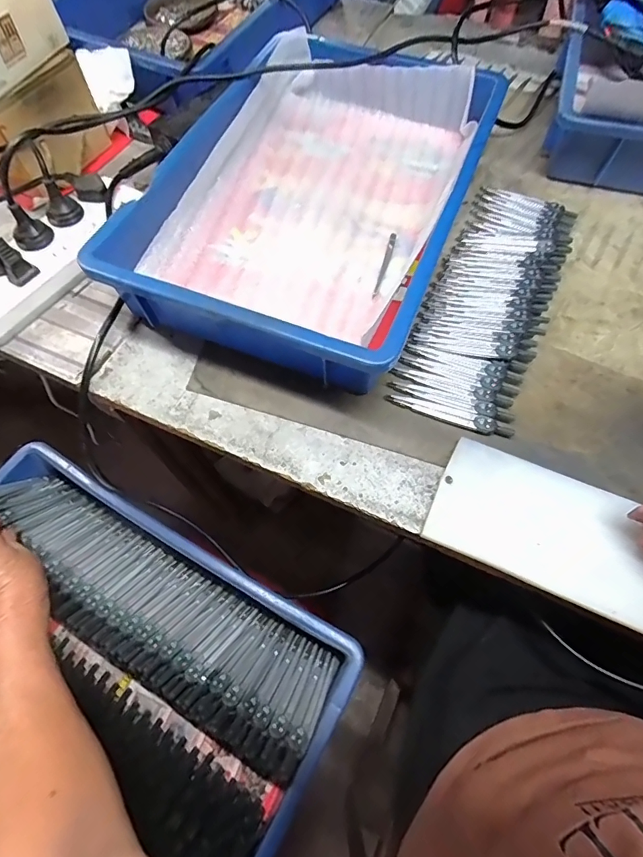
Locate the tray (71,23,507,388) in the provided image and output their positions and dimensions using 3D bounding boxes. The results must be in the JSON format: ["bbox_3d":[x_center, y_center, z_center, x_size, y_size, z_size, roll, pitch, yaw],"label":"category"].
[{"bbox_3d":[0.003,-0.252,0.450,0.282,0.070,0.418,21,66,10],"label":"tray"}]

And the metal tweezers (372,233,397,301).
[{"bbox_3d":[0.067,-0.172,0.462,0.008,0.005,0.091,14,65,7],"label":"metal tweezers"}]

